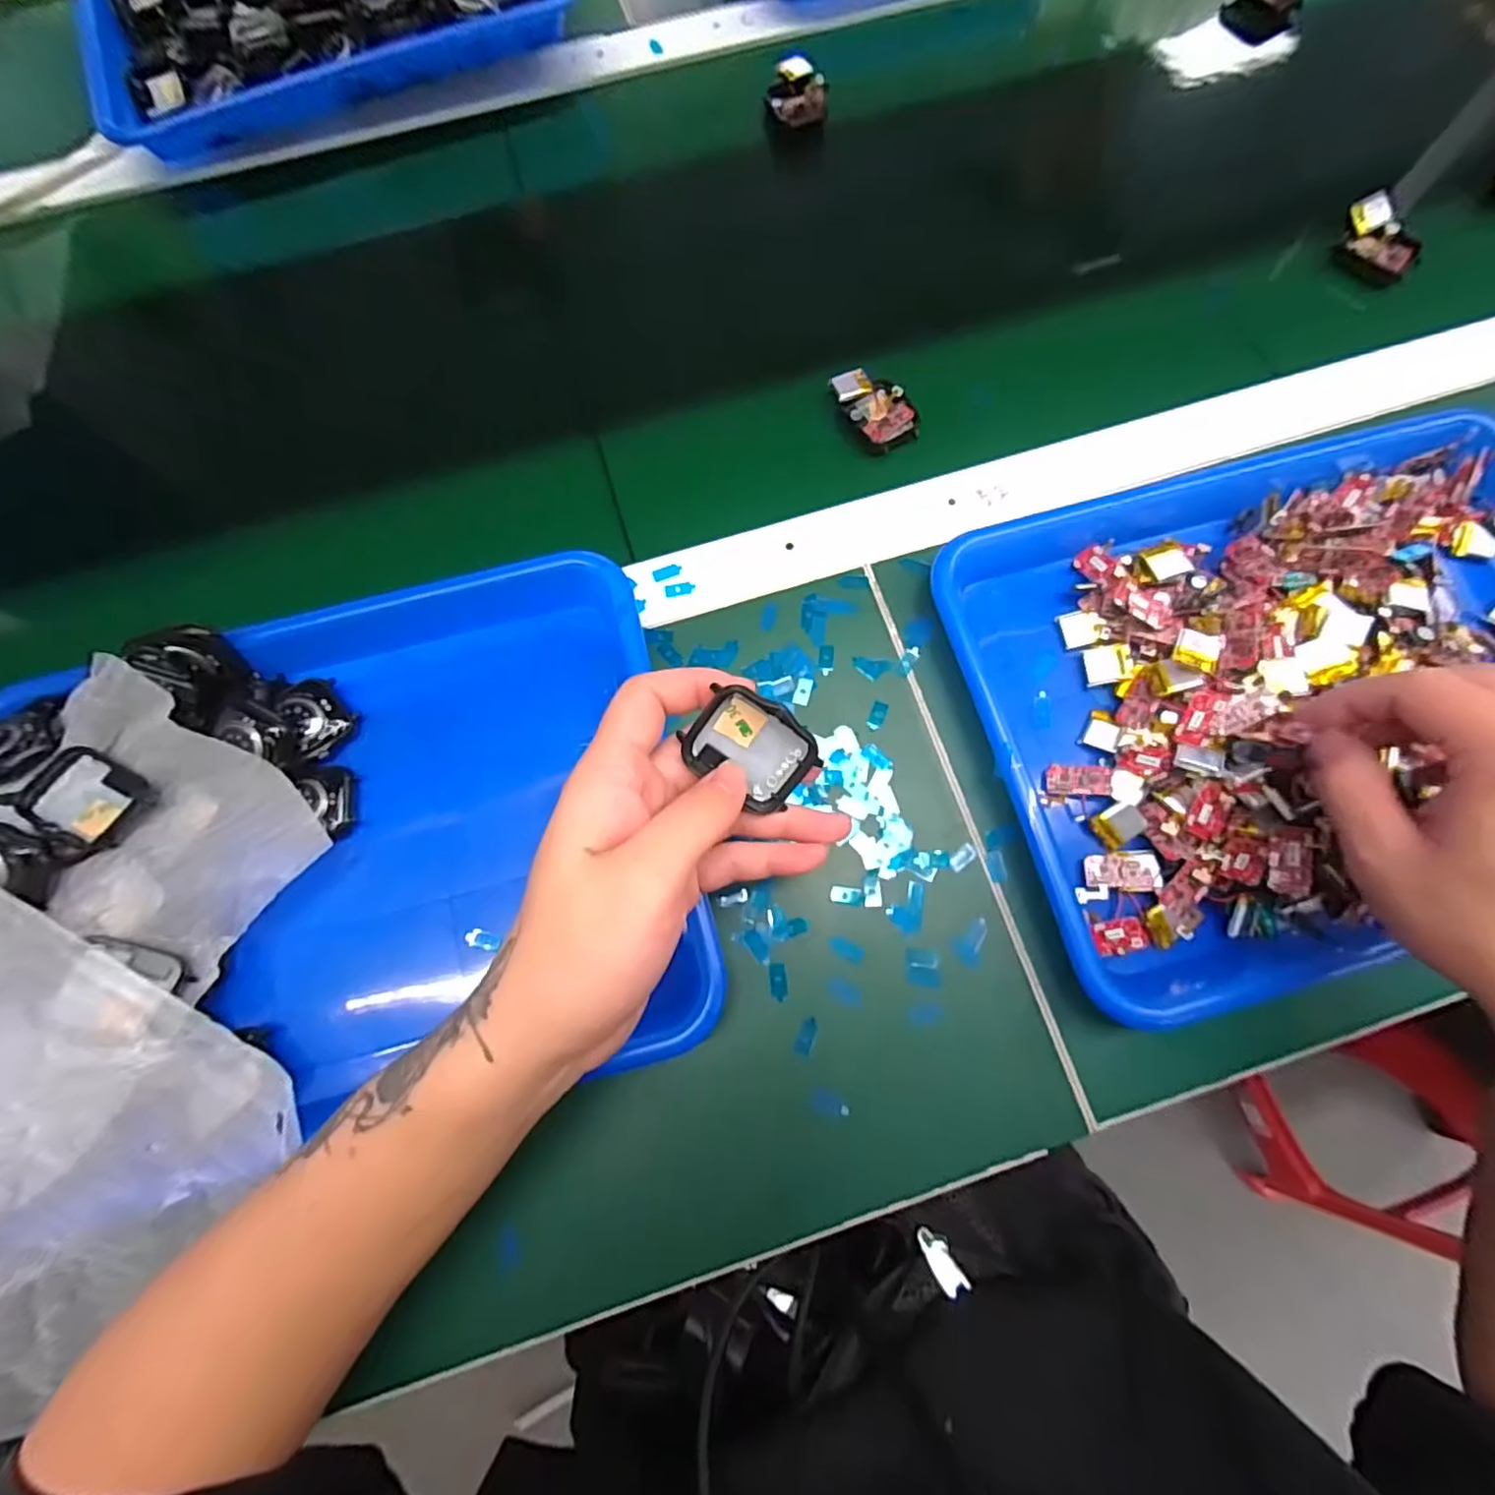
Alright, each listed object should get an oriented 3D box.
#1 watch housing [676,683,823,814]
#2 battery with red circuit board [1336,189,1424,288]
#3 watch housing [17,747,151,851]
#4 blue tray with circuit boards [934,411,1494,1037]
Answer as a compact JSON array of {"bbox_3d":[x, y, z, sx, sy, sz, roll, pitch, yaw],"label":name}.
[{"bbox_3d":[0.002,-0.001,0.236,0.045,0.011,0.036,34,104,-3],"label":"watch housing"},{"bbox_3d":[0.408,-0.328,0.412,0.034,0.020,0.054,-42,79,-9],"label":"battery with red circuit board"},{"bbox_3d":[-0.310,0.024,0.300,0.044,0.015,0.038,32,78,8],"label":"watch housing"},{"bbox_3d":[0.284,-0.029,0.324,0.330,0.046,0.270,-15,78,-4],"label":"blue tray with circuit boards"}]

